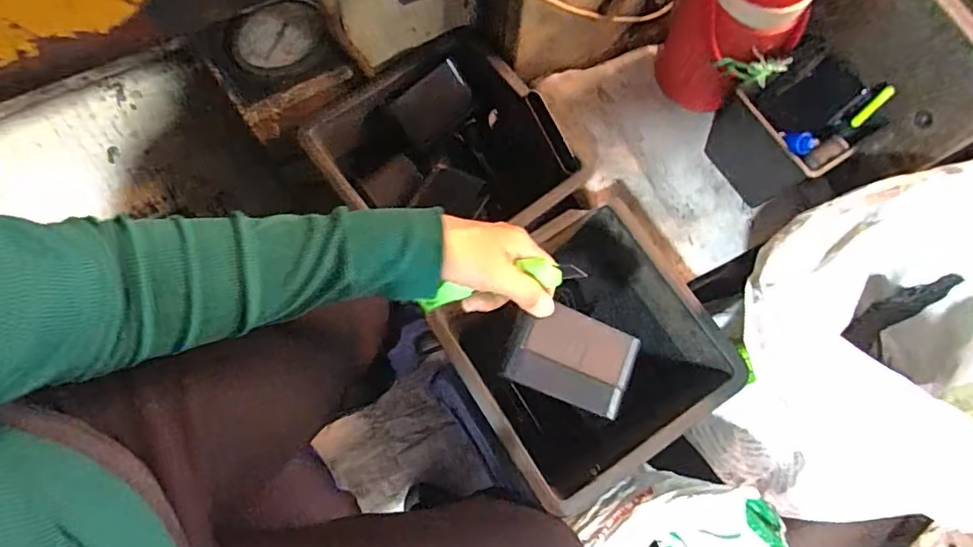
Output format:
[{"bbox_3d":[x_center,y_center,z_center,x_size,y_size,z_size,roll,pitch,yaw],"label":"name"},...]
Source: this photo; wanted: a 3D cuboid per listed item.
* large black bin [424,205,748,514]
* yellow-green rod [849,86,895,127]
[{"bbox_3d":[0.101,0.089,0.641,0.261,0.145,0.250,-29,76,-10],"label":"large black bin"},{"bbox_3d":[0.420,-0.181,0.592,0.012,0.049,0.008,43,40,11],"label":"yellow-green rod"}]

